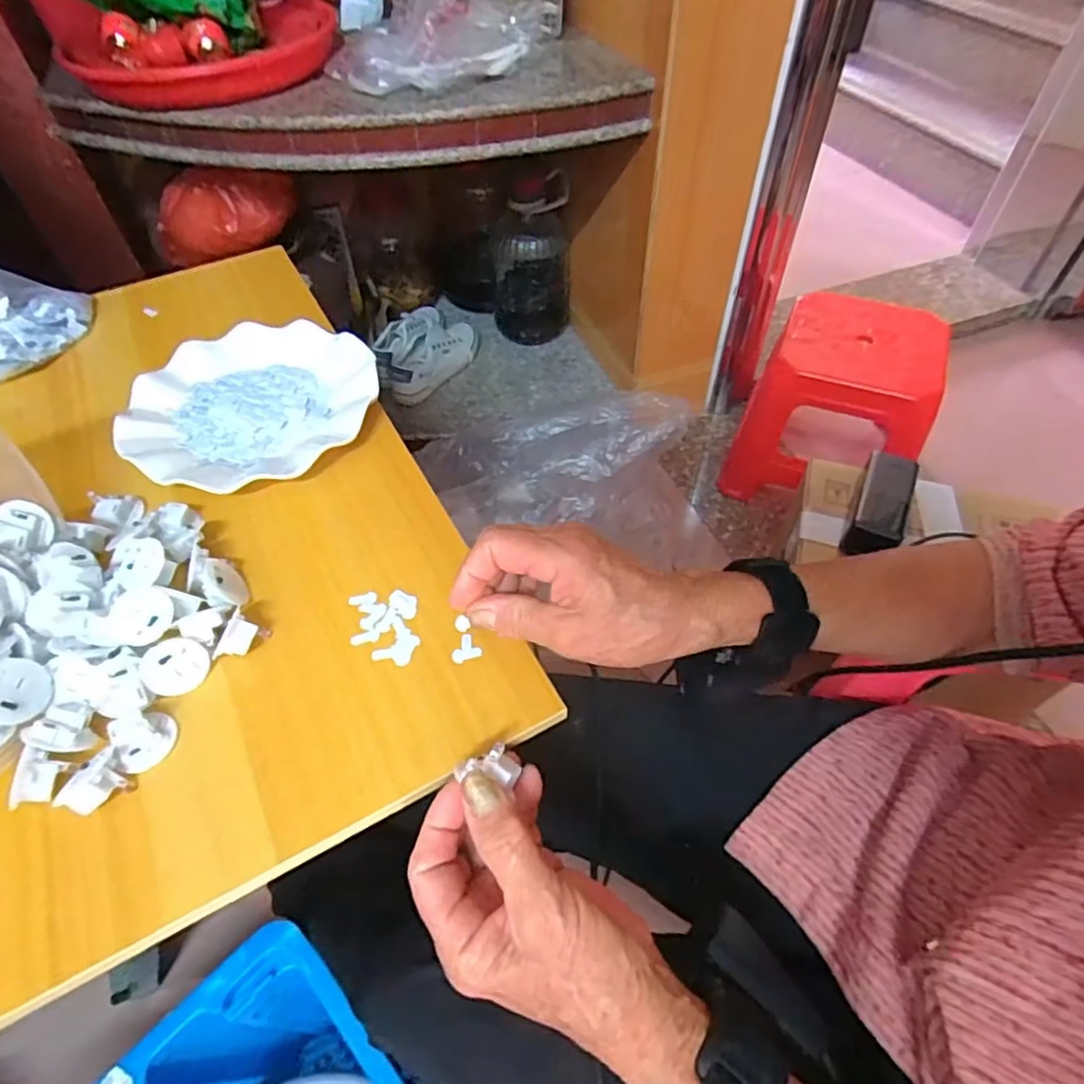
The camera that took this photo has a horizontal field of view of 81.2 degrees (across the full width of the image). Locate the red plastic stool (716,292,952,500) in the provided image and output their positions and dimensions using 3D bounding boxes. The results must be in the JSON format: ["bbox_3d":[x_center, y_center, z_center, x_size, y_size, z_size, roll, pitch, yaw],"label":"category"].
[{"bbox_3d":[0.500,-0.226,1.100,0.267,0.294,0.244,20,56,17],"label":"red plastic stool"}]

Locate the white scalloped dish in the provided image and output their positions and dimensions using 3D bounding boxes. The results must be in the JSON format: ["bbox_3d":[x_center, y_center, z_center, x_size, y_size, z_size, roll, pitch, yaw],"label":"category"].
[{"bbox_3d":[-0.219,-0.106,0.486,0.172,0.023,0.180,-1,53,1],"label":"white scalloped dish"}]

